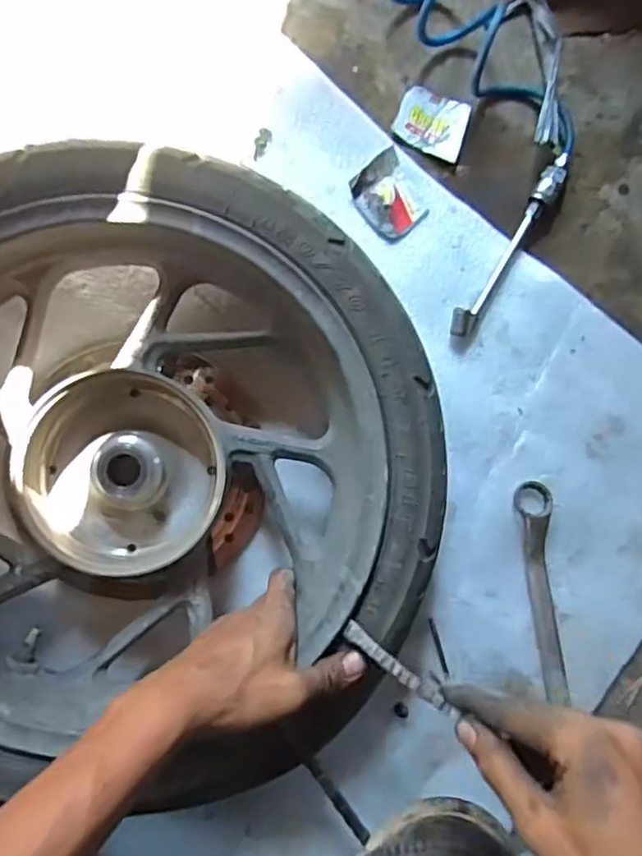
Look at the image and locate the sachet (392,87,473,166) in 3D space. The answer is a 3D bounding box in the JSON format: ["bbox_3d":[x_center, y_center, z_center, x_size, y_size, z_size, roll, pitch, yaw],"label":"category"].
[{"bbox_3d":[0.103,-0.282,0.600,0.064,0.006,0.056,19,85,-4],"label":"sachet"}]

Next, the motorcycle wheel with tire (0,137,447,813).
[{"bbox_3d":[-0.139,0.029,0.492,0.428,0.128,0.414,0,87,-5],"label":"motorcycle wheel with tire"}]

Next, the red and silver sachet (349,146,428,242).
[{"bbox_3d":[0.061,-0.209,0.589,0.055,0.010,0.068,-34,90,-6],"label":"red and silver sachet"}]

